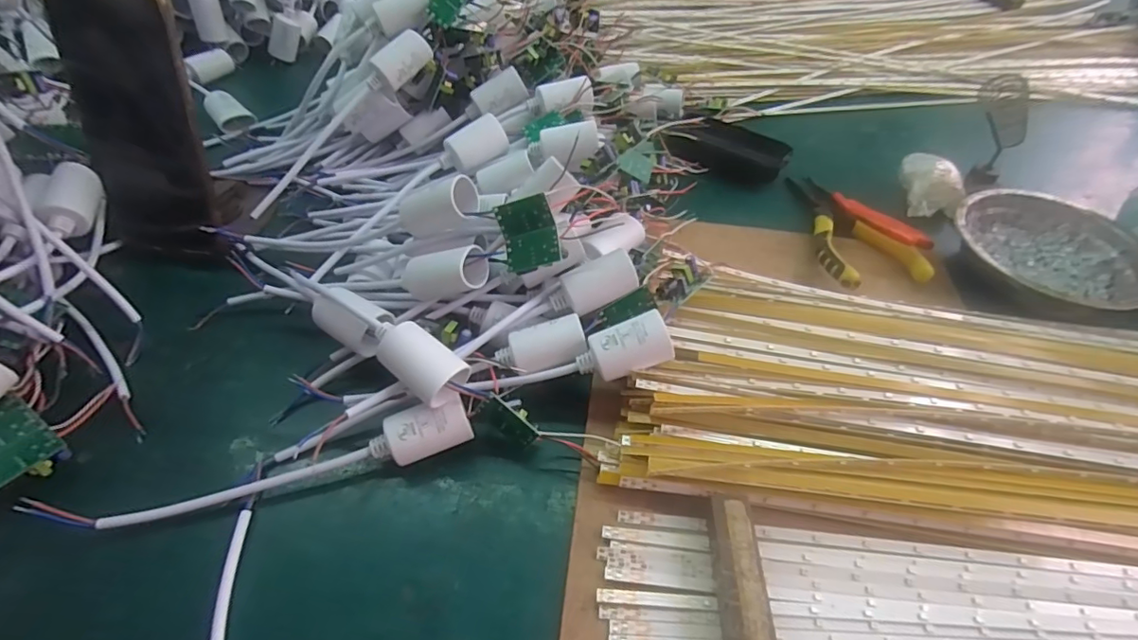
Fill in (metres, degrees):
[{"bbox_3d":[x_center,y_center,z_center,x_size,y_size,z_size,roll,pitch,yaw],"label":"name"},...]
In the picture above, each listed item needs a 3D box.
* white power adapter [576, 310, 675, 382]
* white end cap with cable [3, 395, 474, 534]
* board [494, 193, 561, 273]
[{"bbox_3d":[0.031,0.016,0.298,0.050,0.026,0.024,-14,51,-14],"label":"white power adapter"},{"bbox_3d":[-0.150,0.077,0.277,0.203,0.032,0.024,-12,51,-13],"label":"white end cap with cable"},{"bbox_3d":[-0.023,-0.050,0.309,0.035,0.039,0.004,-9,8,24],"label":"board"}]

